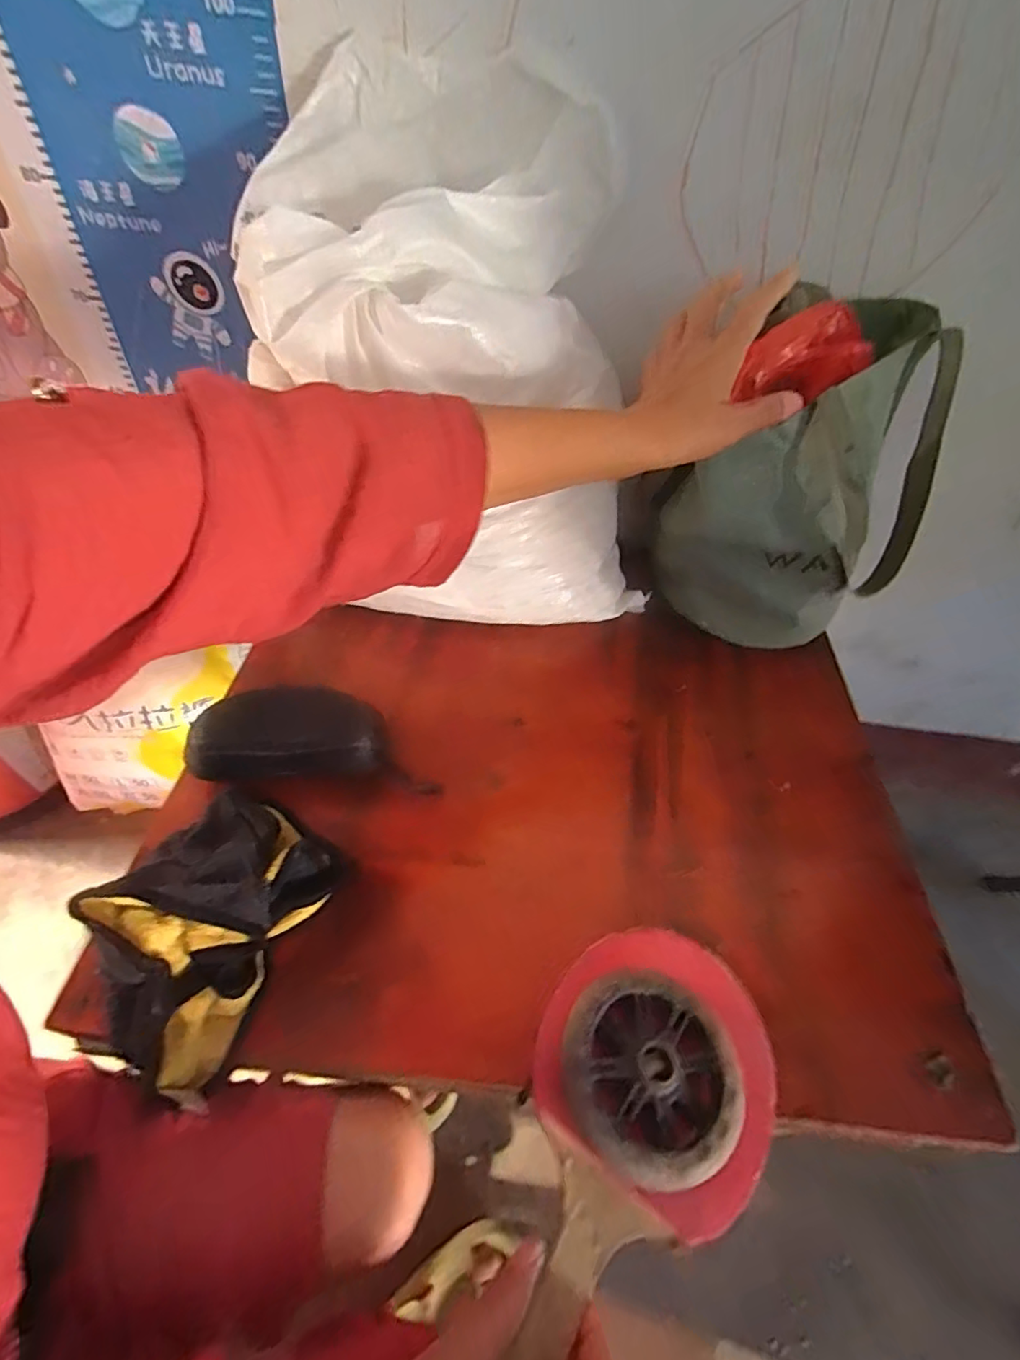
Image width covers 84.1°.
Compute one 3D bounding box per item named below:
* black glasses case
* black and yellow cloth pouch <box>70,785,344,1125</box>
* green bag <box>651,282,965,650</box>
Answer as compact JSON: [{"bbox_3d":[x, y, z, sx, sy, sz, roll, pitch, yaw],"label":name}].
[{"bbox_3d":[-0.183,0.049,0.475,0.151,0.057,0.067,-4,49,-9],"label":"black glasses case"},{"bbox_3d":[-0.205,0.158,0.379,0.120,0.076,0.170,23,50,14],"label":"black and yellow cloth pouch"},{"bbox_3d":[0.294,-0.172,0.558,0.192,0.290,0.212,36,55,24],"label":"green bag"}]

